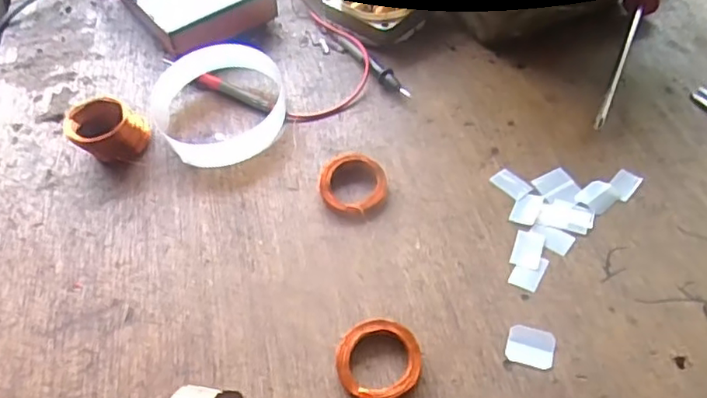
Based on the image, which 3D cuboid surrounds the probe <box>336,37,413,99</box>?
[{"bbox_3d":[0.013,-0.105,0.468,0.011,0.012,0.092,-30,53,-20],"label":"probe"}]

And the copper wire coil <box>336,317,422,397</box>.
[{"bbox_3d":[0.013,0.085,0.315,0.044,0.013,0.044,-3,50,3],"label":"copper wire coil"}]

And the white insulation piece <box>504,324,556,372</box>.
[{"bbox_3d":[0.095,0.078,0.318,0.024,0.004,0.022,10,52,13],"label":"white insulation piece"}]

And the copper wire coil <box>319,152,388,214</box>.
[{"bbox_3d":[0.000,-0.009,0.393,0.043,0.015,0.045,-3,50,3],"label":"copper wire coil"}]

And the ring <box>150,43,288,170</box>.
[{"bbox_3d":[-0.096,-0.073,0.440,0.095,0.036,0.093,-3,49,3],"label":"ring"}]

